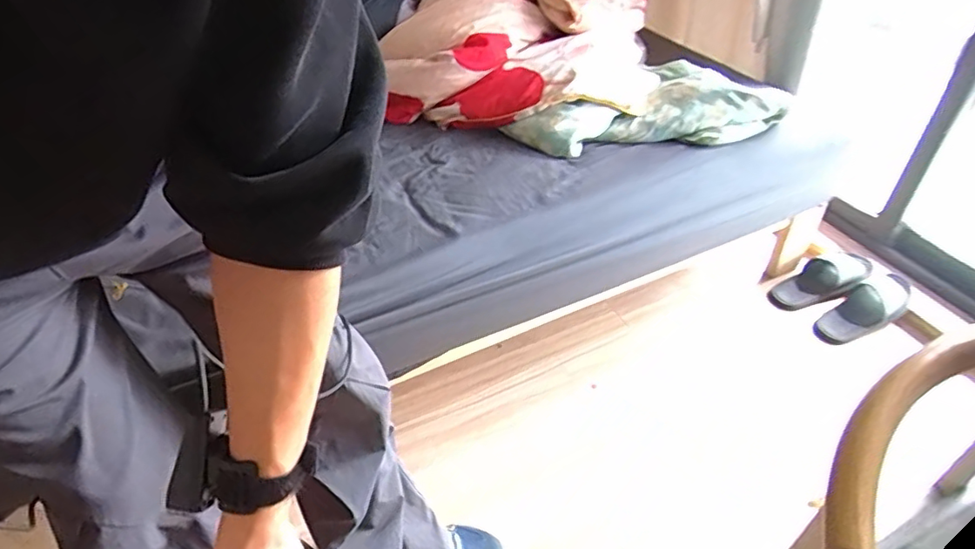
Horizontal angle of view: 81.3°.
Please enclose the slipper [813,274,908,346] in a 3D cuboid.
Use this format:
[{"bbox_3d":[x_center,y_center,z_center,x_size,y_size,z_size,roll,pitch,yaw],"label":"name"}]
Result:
[{"bbox_3d":[0.886,0.084,1.331,0.251,0.054,0.098,-35,46,1],"label":"slipper"}]

